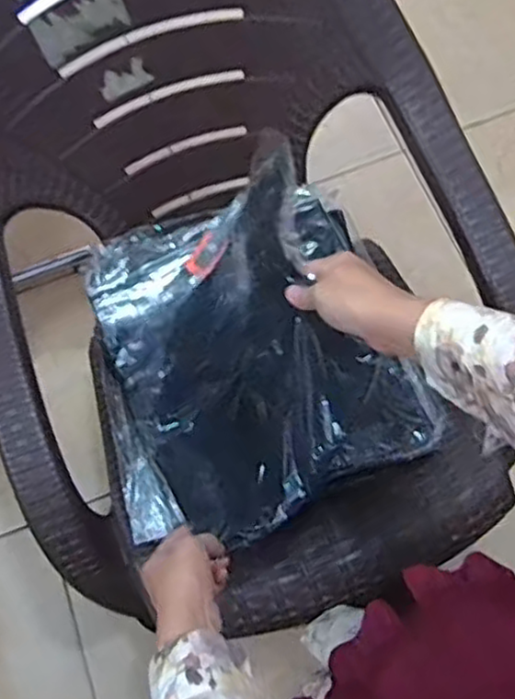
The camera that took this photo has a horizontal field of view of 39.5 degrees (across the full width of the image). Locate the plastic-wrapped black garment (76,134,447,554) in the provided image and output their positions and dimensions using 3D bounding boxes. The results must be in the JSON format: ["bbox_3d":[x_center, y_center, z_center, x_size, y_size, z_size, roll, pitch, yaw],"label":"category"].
[{"bbox_3d":[-0.018,-0.025,0.729,0.317,0.230,0.397,-15,71,-2],"label":"plastic-wrapped black garment"}]

